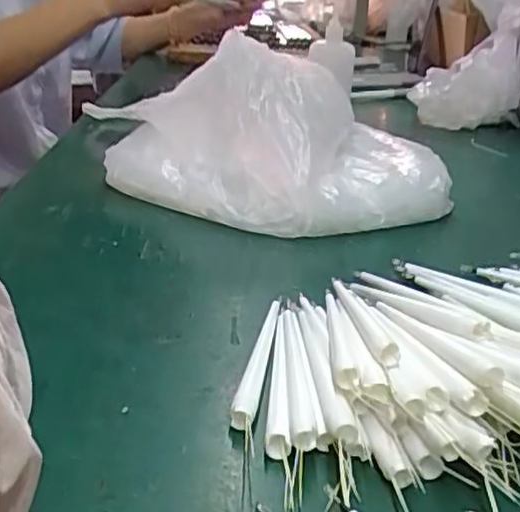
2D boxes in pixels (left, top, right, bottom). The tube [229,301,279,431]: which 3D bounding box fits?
[{"bbox_3d":[-0.001,0.051,0.344,0.012,0.011,0.112,6,26,5],"label":"tube"}]

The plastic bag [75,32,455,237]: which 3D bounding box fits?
[{"bbox_3d":[0.010,-0.119,0.601,0.287,0.112,0.272,2,26,-3],"label":"plastic bag"}]

